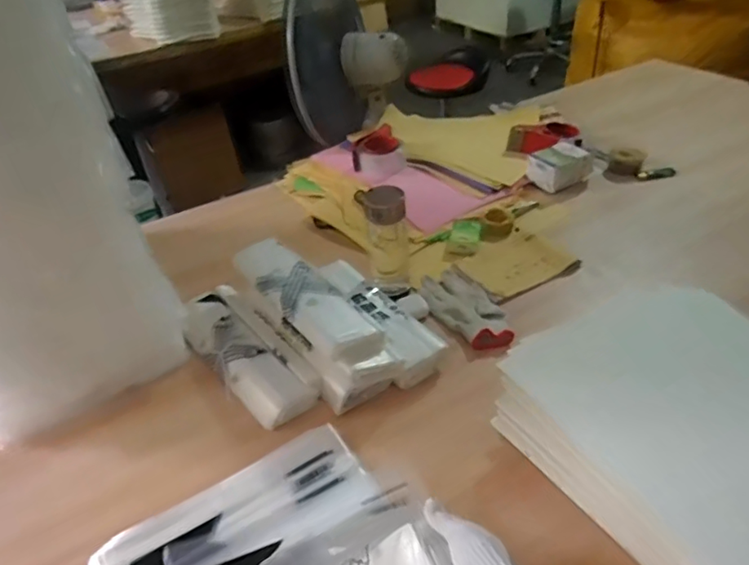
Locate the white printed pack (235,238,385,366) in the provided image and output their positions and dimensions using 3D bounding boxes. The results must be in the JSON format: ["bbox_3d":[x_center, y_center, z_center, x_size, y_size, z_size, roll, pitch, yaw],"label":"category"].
[{"bbox_3d":[-0.108,0.018,0.841,0.087,0.037,0.310,-27,42,-26],"label":"white printed pack"}]

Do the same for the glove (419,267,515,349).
[{"bbox_3d":[0.143,0.038,0.923,0.094,0.025,0.203,-15,38,-12],"label":"glove"}]

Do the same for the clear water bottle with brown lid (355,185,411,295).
[{"bbox_3d":[0.015,-0.062,0.927,0.081,0.172,0.081,-4,37,2],"label":"clear water bottle with brown lid"}]

